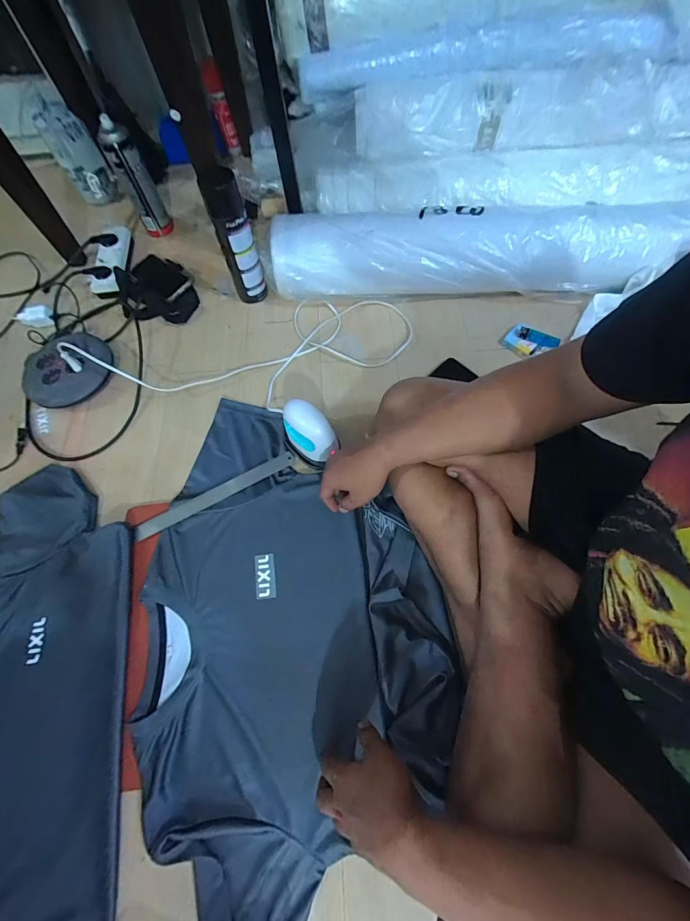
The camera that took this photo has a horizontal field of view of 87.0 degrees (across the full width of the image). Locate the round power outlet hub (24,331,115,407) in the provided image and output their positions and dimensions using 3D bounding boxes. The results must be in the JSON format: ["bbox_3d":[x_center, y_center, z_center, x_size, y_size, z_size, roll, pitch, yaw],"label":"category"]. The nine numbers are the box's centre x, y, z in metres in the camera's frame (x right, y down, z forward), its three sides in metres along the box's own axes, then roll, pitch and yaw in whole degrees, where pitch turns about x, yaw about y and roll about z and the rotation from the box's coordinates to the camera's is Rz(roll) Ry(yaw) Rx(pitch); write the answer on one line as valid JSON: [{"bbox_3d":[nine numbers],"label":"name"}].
[{"bbox_3d":[-0.536,-0.180,0.707,0.153,0.062,0.153,0,66,1],"label":"round power outlet hub"}]

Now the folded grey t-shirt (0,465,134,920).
[{"bbox_3d":[-0.471,0.313,0.502,0.329,0.033,0.623,-9,66,-3],"label":"folded grey t-shirt"}]

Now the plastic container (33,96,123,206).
[{"bbox_3d":[-0.640,-0.730,0.884,0.093,0.199,0.081,-36,70,-14],"label":"plastic container"}]

